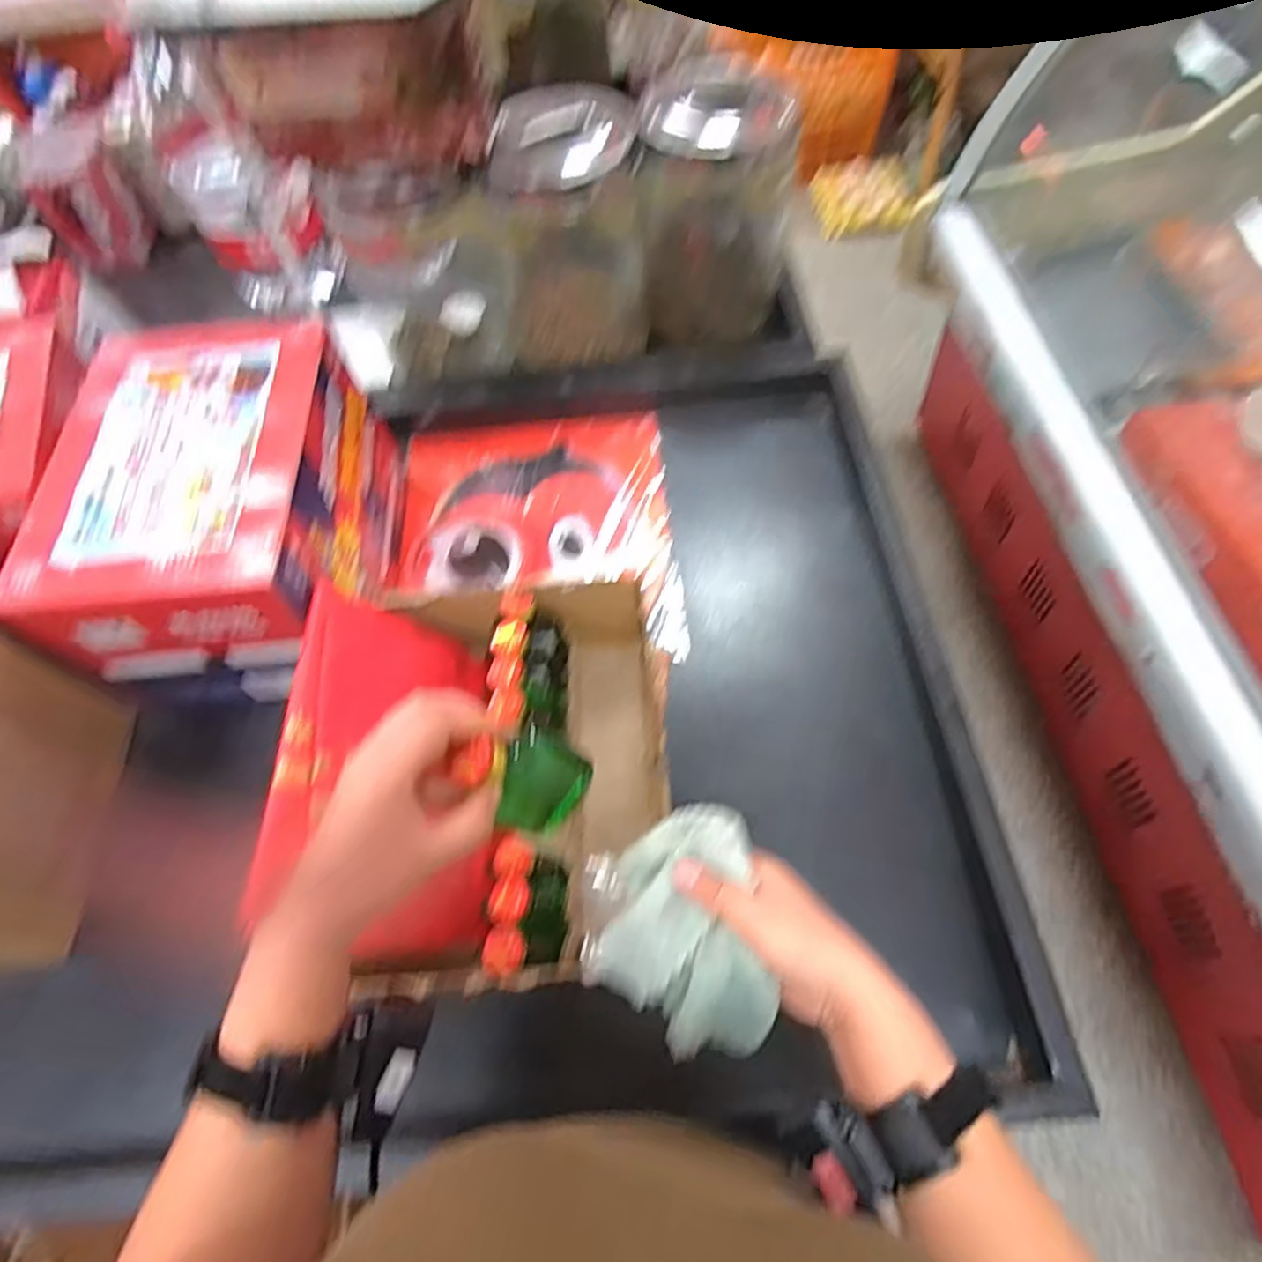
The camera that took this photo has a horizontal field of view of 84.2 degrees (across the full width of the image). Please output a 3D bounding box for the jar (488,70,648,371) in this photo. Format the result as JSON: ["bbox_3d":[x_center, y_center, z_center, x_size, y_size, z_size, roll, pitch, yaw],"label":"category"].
[{"bbox_3d":[-0.075,-0.470,0.845,0.170,0.266,0.135,-9,56,-1],"label":"jar"}]

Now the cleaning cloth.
[{"bbox_3d":[0.030,0.198,0.453,0.100,0.109,0.136,-10,61,-2],"label":"cleaning cloth"}]

